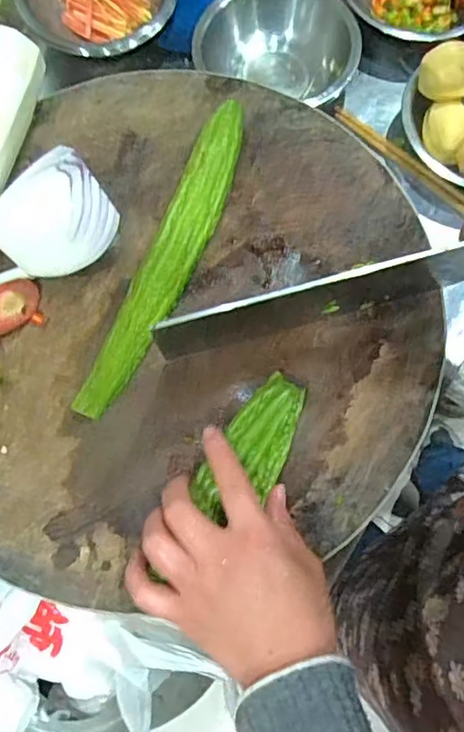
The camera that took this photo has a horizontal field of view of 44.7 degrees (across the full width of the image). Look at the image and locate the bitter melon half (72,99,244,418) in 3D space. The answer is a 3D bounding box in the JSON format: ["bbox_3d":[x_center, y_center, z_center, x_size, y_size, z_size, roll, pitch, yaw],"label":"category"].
[{"bbox_3d":[-0.043,-0.087,0.422,0.034,0.019,0.267,22,75,6],"label":"bitter melon half"}]

